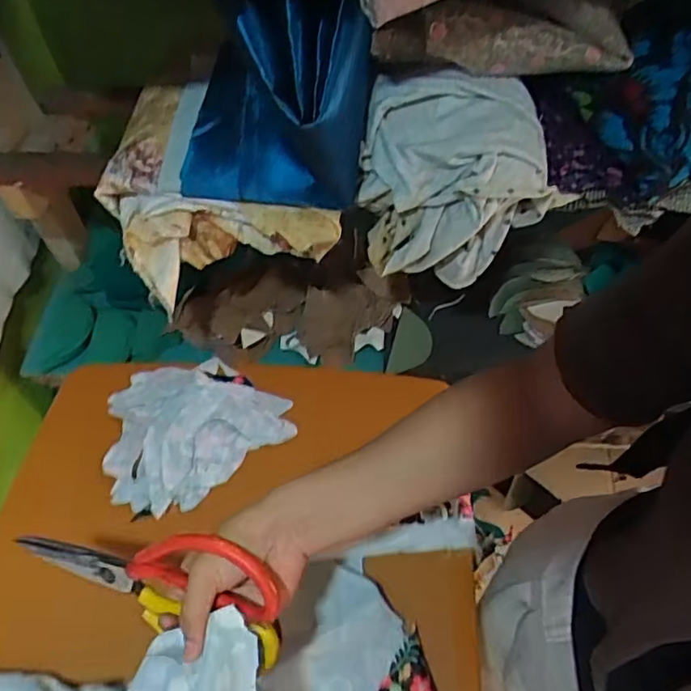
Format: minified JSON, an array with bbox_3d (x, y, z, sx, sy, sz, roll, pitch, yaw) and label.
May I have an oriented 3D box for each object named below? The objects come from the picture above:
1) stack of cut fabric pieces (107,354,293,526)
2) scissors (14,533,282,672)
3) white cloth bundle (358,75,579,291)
[{"bbox_3d":[-0.175,0.079,0.675,0.193,0.028,0.168,-28,57,-16],"label":"stack of cut fabric pieces"},{"bbox_3d":[-0.139,0.161,0.422,0.206,0.088,0.015,7,24,20],"label":"scissors"},{"bbox_3d":[0.117,-0.169,0.628,0.199,0.159,0.119,-7,54,-2],"label":"white cloth bundle"}]

